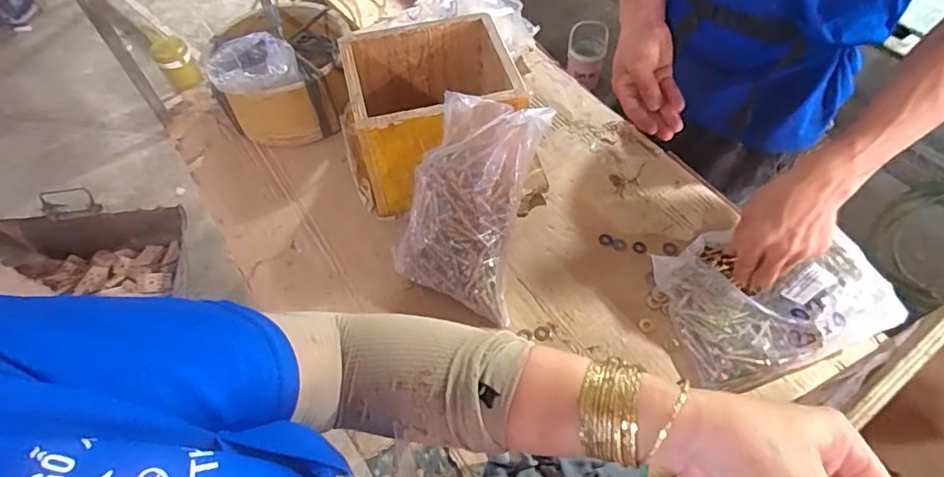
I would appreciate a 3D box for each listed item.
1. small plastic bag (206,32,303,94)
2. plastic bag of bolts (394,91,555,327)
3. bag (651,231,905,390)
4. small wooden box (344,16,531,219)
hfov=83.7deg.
[{"bbox_3d":[-0.309,-0.249,0.743,0.124,0.035,0.089,-8,56,-5],"label":"small plastic bag"},{"bbox_3d":[-0.011,-0.049,0.627,0.151,0.081,0.243,16,90,15],"label":"plastic bag of bolts"},{"bbox_3d":[0.358,0.058,0.632,0.257,0.055,0.183,-18,57,-11],"label":"bag"},{"bbox_3d":[-0.054,-0.169,0.716,0.221,0.161,0.189,-10,56,-6],"label":"small wooden box"}]

